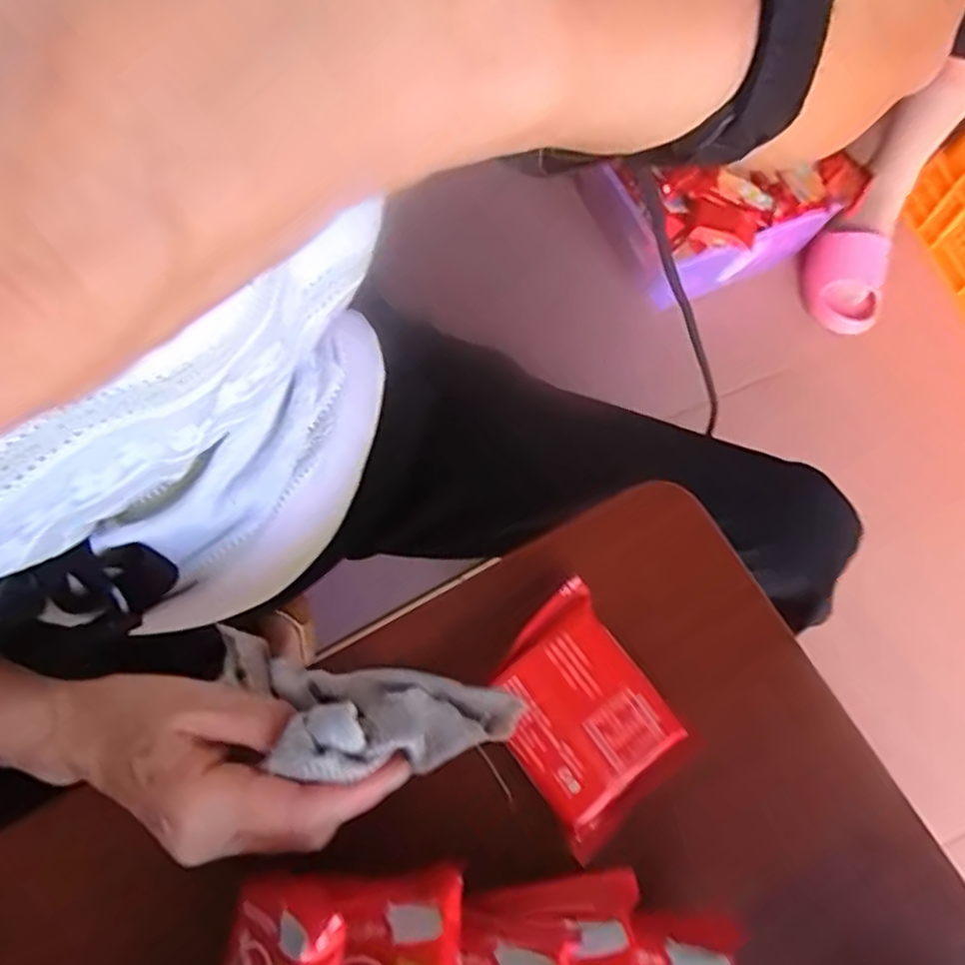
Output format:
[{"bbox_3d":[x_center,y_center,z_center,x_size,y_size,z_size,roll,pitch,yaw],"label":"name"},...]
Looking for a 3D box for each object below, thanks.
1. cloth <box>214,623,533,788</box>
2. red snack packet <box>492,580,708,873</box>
[{"bbox_3d":[-0.058,0.101,0.306,0.142,0.057,0.049,11,70,4],"label":"cloth"},{"bbox_3d":[0.045,0.108,0.329,0.072,0.012,0.099,-33,72,-10],"label":"red snack packet"}]

